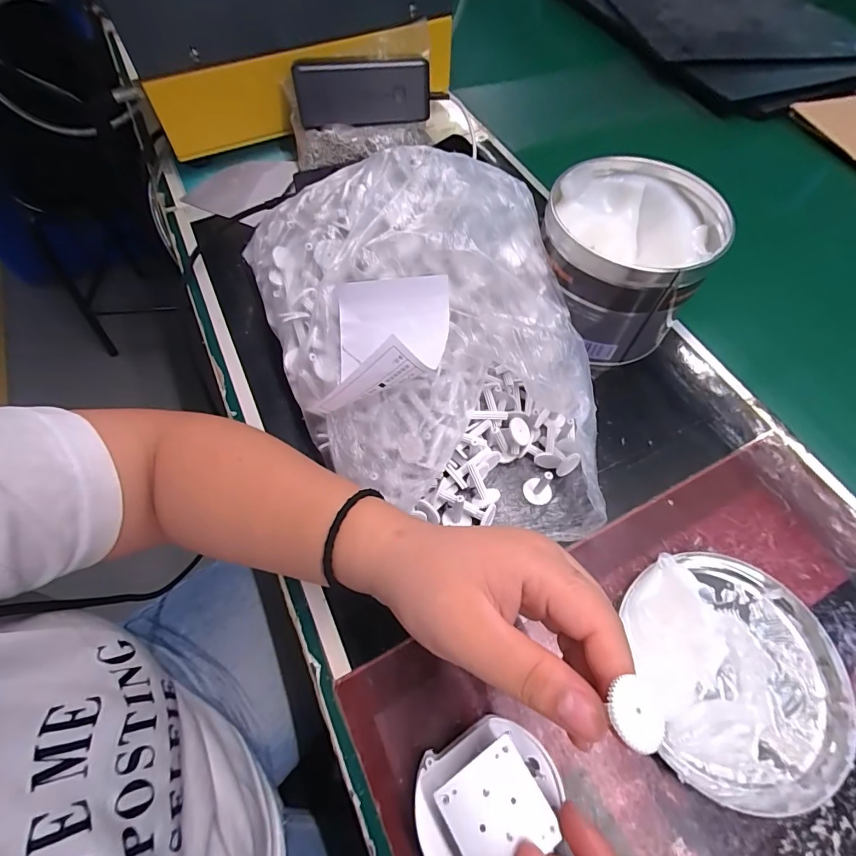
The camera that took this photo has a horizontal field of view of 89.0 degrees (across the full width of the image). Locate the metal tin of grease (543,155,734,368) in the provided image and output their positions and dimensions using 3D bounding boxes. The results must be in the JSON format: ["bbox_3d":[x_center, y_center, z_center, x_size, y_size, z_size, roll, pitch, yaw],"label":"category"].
[{"bbox_3d":[0.151,-0.130,0.357,0.121,0.102,0.124,1,61,-1],"label":"metal tin of grease"}]

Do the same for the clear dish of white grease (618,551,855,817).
[{"bbox_3d":[0.180,0.137,0.249,0.117,0.028,0.126,1,61,-1],"label":"clear dish of white grease"}]

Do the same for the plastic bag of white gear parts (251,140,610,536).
[{"bbox_3d":[-0.005,-0.056,0.301,0.216,0.116,0.271,-10,62,-7],"label":"plastic bag of white gear parts"}]

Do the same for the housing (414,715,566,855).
[{"bbox_3d":[0.029,0.176,0.202,0.068,0.022,0.057,-23,64,-14],"label":"housing"}]

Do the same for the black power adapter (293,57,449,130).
[{"bbox_3d":[-0.063,-0.330,0.426,0.127,0.052,0.032,-10,45,-5],"label":"black power adapter"}]

